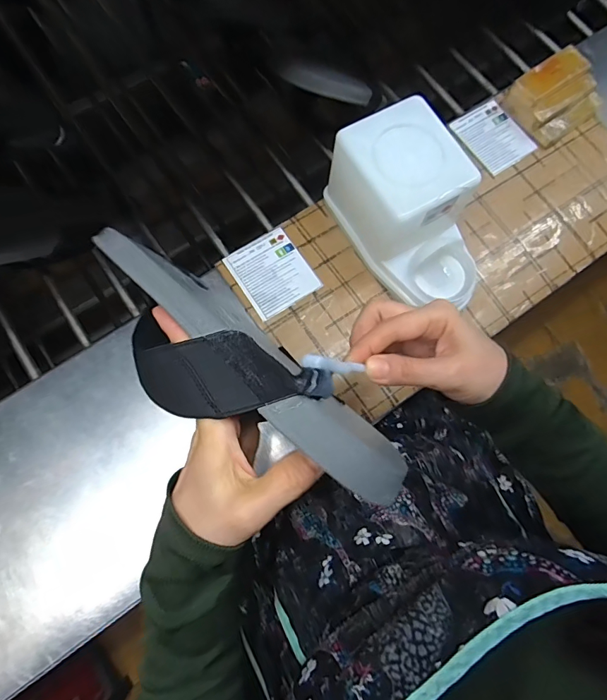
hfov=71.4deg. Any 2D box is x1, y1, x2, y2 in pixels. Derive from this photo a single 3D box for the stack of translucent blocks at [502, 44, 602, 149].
[{"bbox_3d":[0.306,-0.304,0.507,0.106,0.039,0.081,-36,80,-8],"label":"stack of translucent blocks"}]

